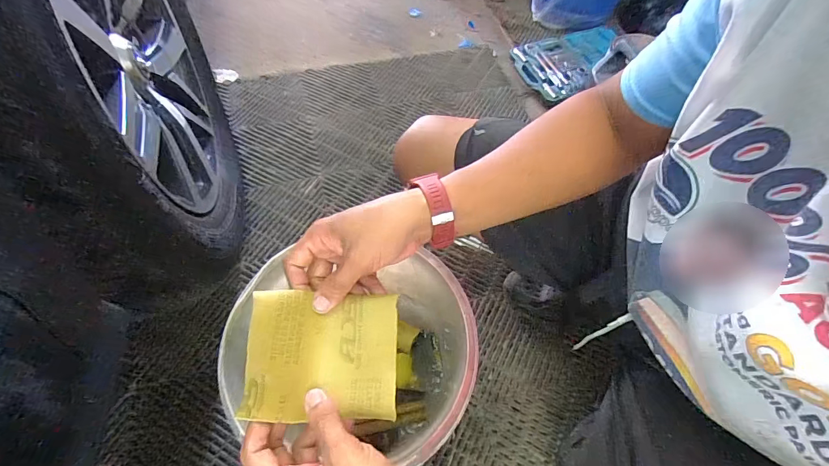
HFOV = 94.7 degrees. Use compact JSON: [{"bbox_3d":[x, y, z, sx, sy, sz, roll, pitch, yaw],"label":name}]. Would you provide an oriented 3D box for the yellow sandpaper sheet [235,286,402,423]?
[{"bbox_3d":[-0.077,0.103,0.335,0.121,0.043,0.106,-1,60,-3],"label":"yellow sandpaper sheet"}]

